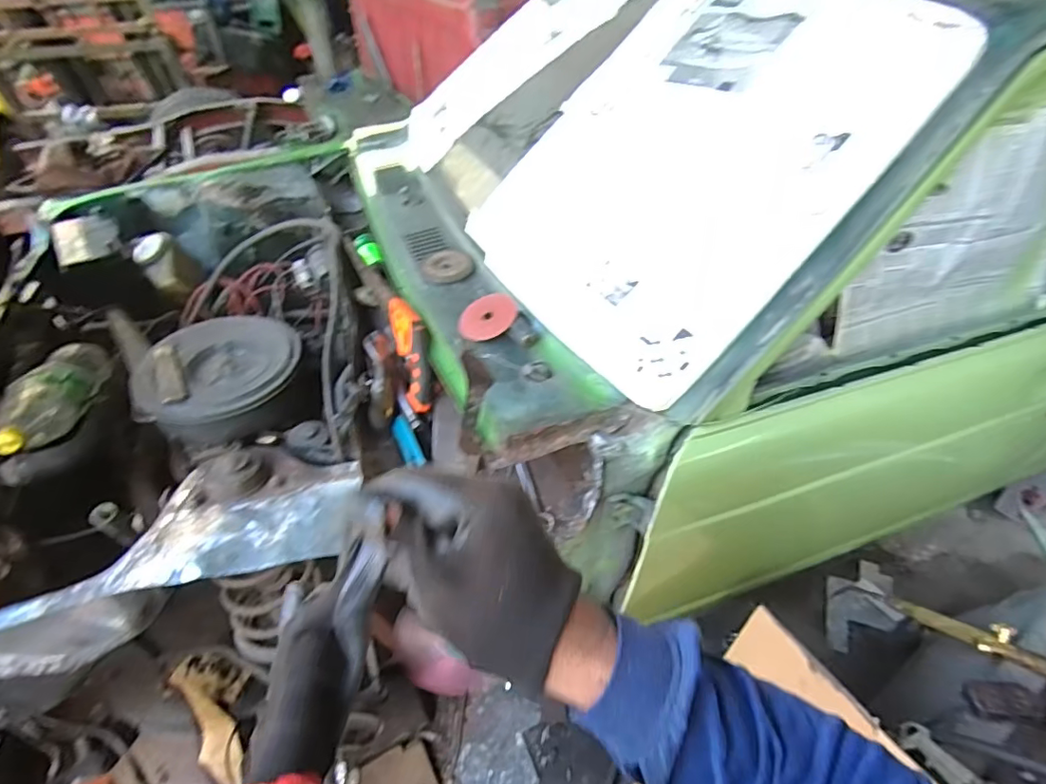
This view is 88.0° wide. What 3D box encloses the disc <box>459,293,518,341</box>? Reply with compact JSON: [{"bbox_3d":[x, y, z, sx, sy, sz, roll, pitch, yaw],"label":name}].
[{"bbox_3d":[-0.051,-0.111,0.797,0.093,0.005,0.082,-36,53,-14],"label":"disc"}]

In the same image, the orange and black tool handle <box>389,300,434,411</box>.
[{"bbox_3d":[-0.167,-0.064,0.818,0.047,0.065,0.196,-15,66,-10],"label":"orange and black tool handle"}]

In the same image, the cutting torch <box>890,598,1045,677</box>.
[{"bbox_3d":[0.750,0.407,0.913,0.055,0.037,0.282,-18,4,-14],"label":"cutting torch"}]

